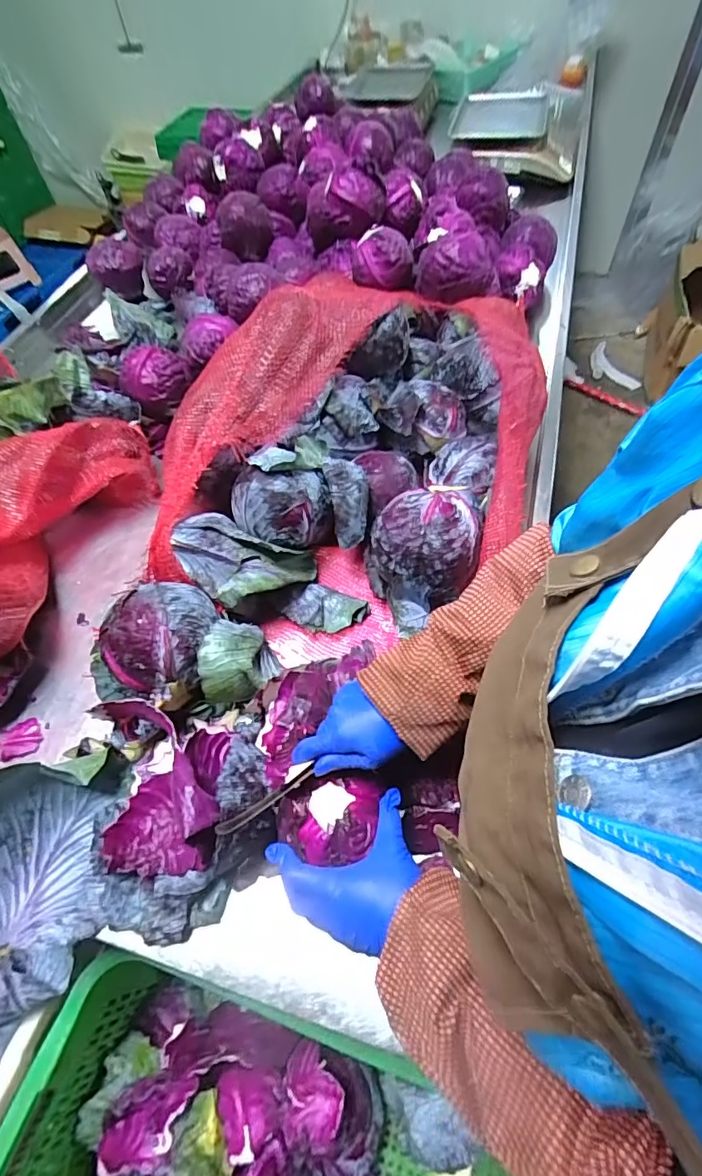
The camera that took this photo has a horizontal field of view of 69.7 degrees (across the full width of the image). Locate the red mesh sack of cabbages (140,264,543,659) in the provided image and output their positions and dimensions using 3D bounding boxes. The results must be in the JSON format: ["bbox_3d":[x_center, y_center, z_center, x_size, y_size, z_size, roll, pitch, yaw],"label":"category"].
[{"bbox_3d":[0.020,-0.217,0.730,0.461,0.214,0.614,19,61,16],"label":"red mesh sack of cabbages"}]

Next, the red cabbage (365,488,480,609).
[{"bbox_3d":[0.089,-0.049,0.644,0.146,0.111,0.124,-2,57,3],"label":"red cabbage"}]

